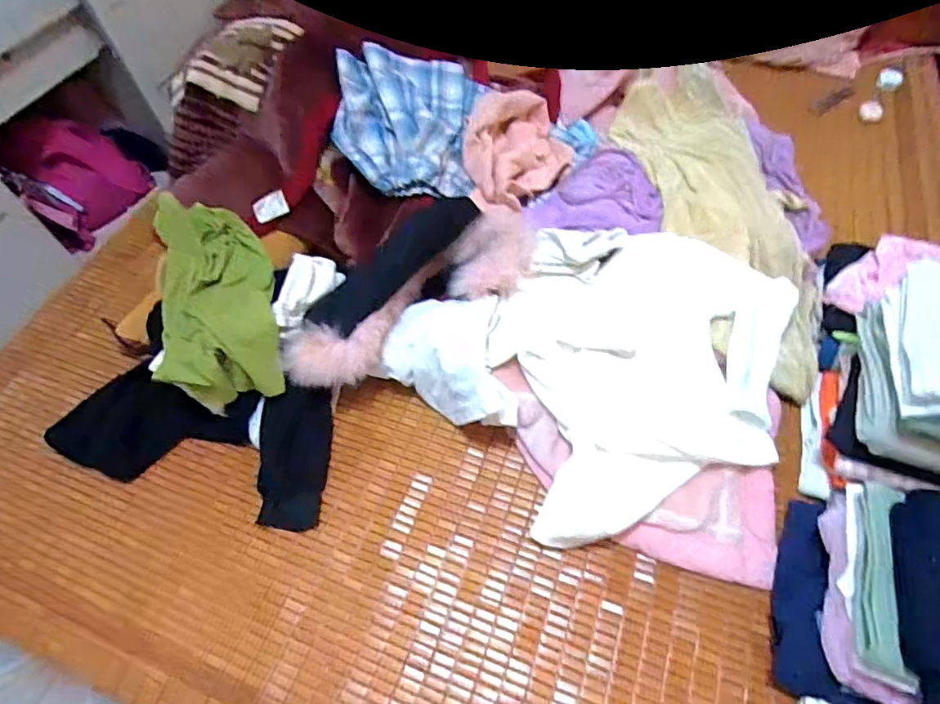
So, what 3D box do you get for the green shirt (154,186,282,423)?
[{"bbox_3d":[-0.444,-0.096,0.927,0.195,0.105,0.388,-15,72,-6],"label":"green shirt"}]

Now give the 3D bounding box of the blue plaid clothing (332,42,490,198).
[{"bbox_3d":[-0.122,-0.500,1.130,0.309,0.122,0.385,-6,55,0],"label":"blue plaid clothing"}]

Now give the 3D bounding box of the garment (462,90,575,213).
[{"bbox_3d":[0.101,-0.442,1.120,0.217,0.102,0.288,2,56,5],"label":"garment"}]

